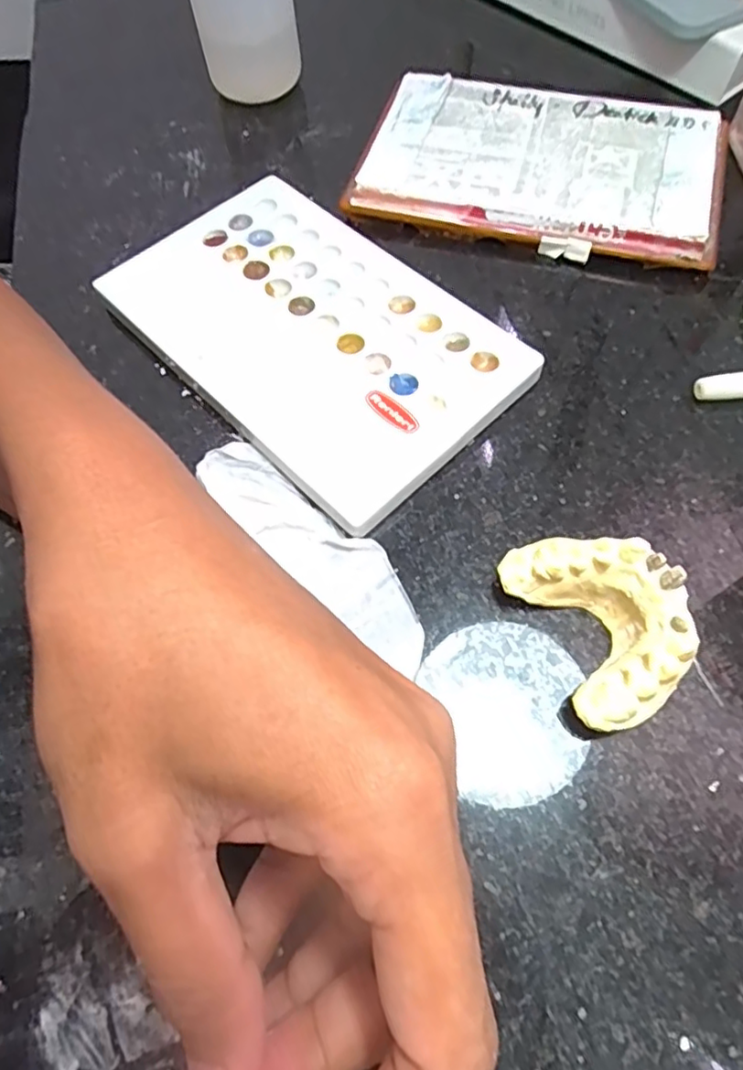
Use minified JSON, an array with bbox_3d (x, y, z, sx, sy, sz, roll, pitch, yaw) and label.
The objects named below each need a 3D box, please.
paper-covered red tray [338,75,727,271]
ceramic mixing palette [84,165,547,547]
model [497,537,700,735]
[{"bbox_3d":[0.072,-0.159,0.259,0.148,0.013,0.084,14,67,9],"label":"paper-covered red tray"},{"bbox_3d":[-0.023,-0.077,0.229,0.092,0.013,0.151,-42,70,-15],"label":"ceramic mixing palette"},{"bbox_3d":[0.065,0.023,0.169,0.037,0.026,0.054,-22,66,-7],"label":"model"}]

